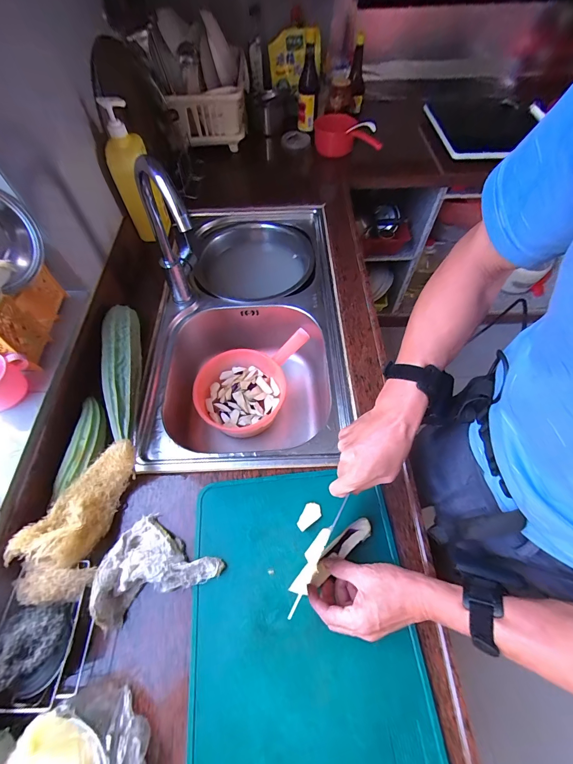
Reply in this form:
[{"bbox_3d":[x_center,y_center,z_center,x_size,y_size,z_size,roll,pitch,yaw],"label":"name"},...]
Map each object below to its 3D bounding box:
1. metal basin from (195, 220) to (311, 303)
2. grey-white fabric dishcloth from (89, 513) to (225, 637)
[{"bbox_3d":[-0.088,-0.298,0.893,0.298,0.146,0.312,0,60,0],"label":"metal basin"},{"bbox_3d":[-0.190,0.251,0.447,0.160,0.041,0.116,-23,62,-13],"label":"grey-white fabric dishcloth"}]

